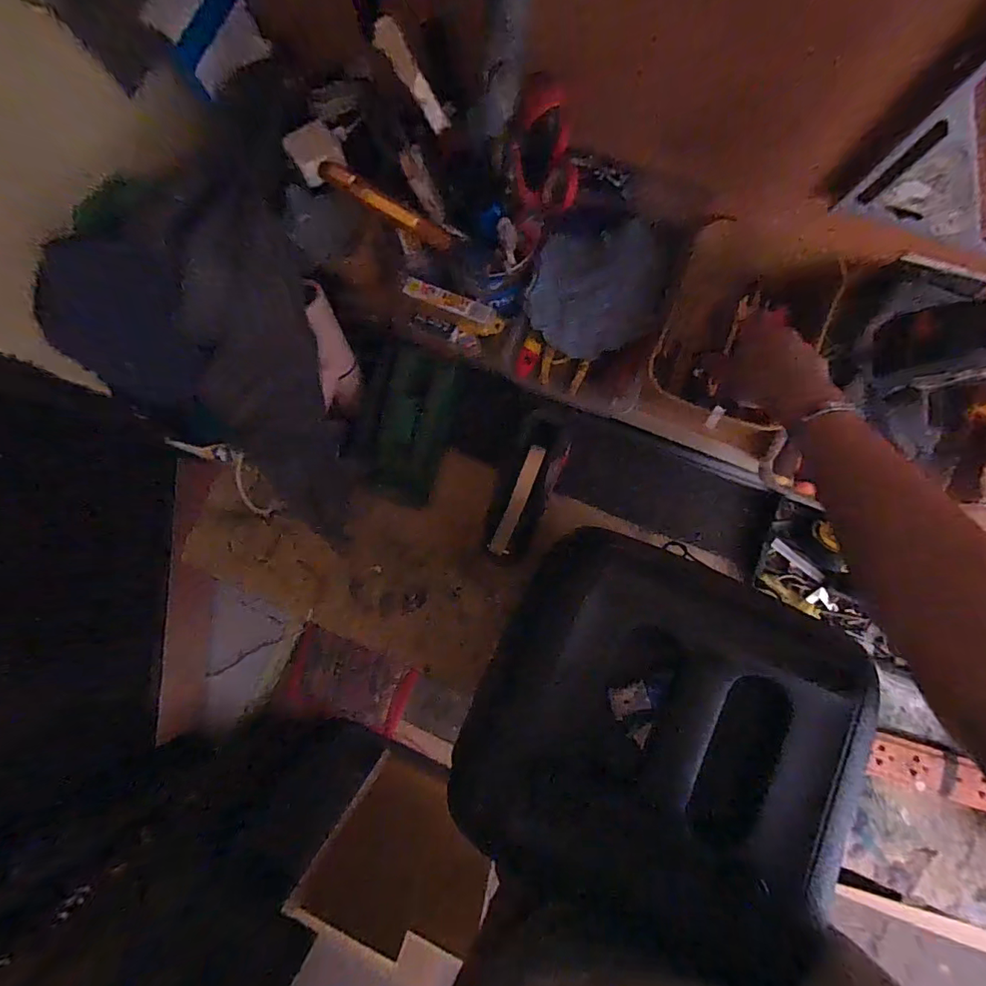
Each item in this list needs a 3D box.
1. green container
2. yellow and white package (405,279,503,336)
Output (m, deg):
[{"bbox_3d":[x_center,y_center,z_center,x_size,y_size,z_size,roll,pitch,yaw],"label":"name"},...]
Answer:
[{"bbox_3d":[-0.104,-0.081,0.632,0.084,0.040,0.200,17,109,7],"label":"green container"},{"bbox_3d":[-0.043,-0.201,0.533,0.111,0.027,0.026,24,85,7],"label":"yellow and white package"}]

